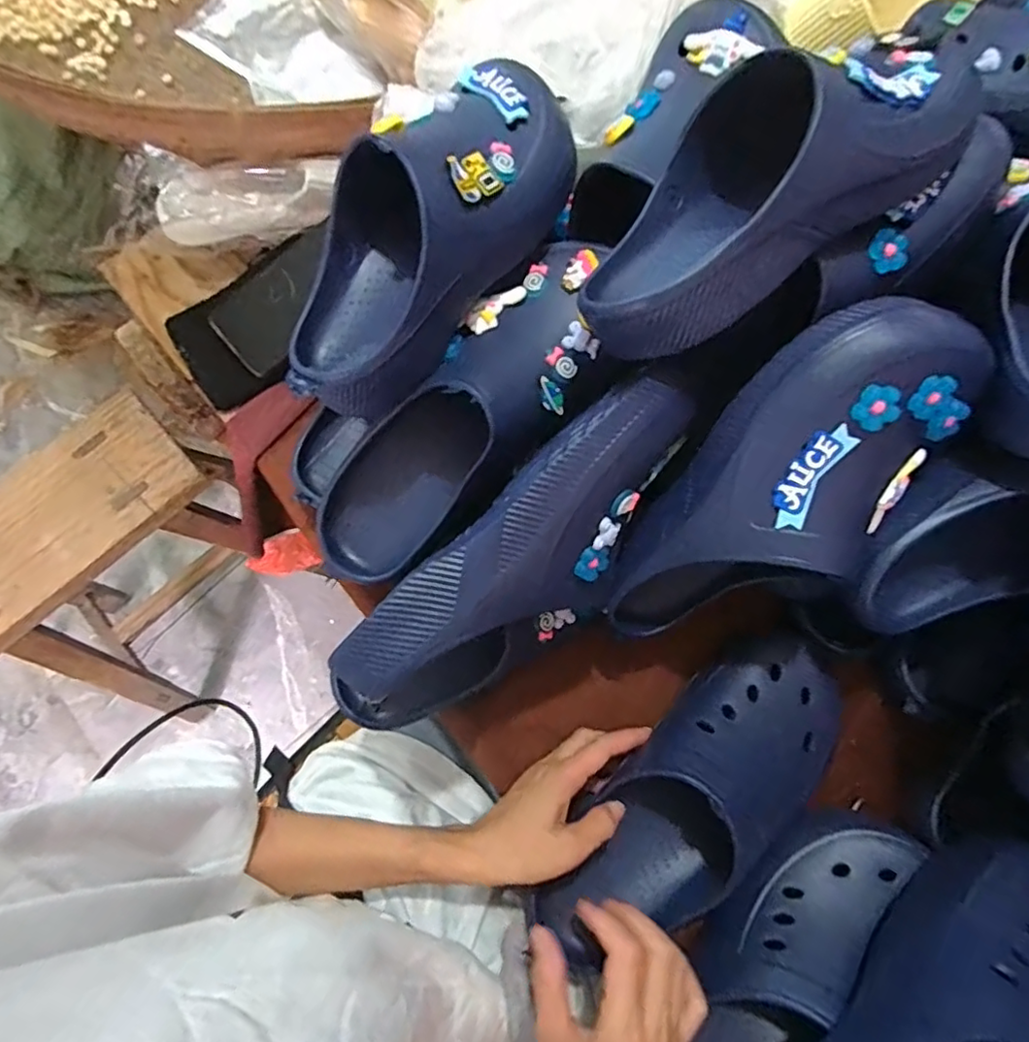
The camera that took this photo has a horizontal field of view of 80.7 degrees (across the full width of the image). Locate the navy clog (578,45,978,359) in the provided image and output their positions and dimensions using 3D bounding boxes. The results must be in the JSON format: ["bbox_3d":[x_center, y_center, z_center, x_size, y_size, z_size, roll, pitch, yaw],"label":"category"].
[{"bbox_3d":[0.139,-0.195,0.337,0.259,0.082,0.112,-35,76,-8],"label":"navy clog"}]

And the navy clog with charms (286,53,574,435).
[{"bbox_3d":[-0.058,-0.183,0.383,0.104,0.083,0.249,37,79,11],"label":"navy clog with charms"}]

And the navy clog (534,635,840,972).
[{"bbox_3d":[0.131,0.204,0.433,0.107,0.078,0.278,40,87,11],"label":"navy clog"}]

